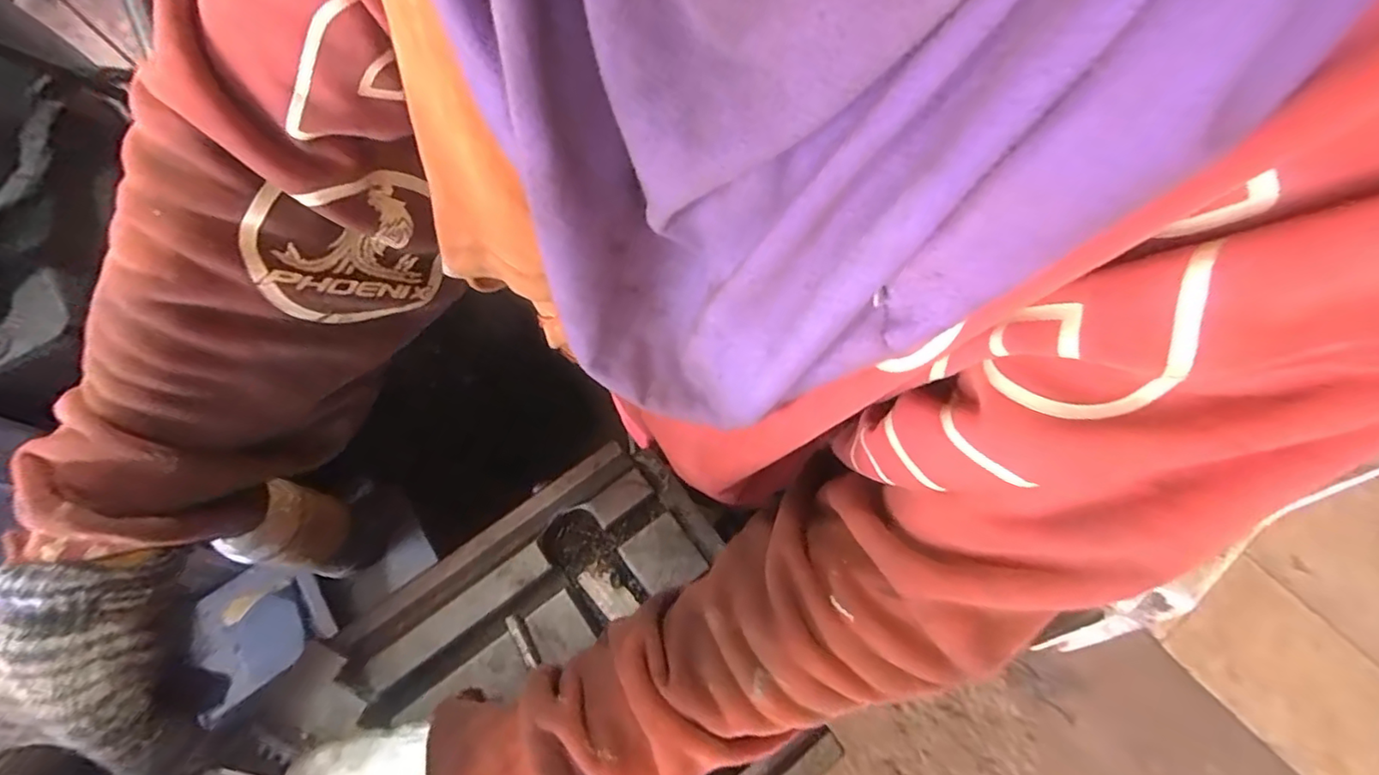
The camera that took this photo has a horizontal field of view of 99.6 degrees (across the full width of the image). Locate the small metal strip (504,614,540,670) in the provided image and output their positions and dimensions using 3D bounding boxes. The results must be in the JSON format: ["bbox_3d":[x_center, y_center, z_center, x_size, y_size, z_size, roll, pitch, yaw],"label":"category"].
[{"bbox_3d":[-0.110,0.164,0.380,0.009,0.008,0.034,-34,69,-12],"label":"small metal strip"}]

